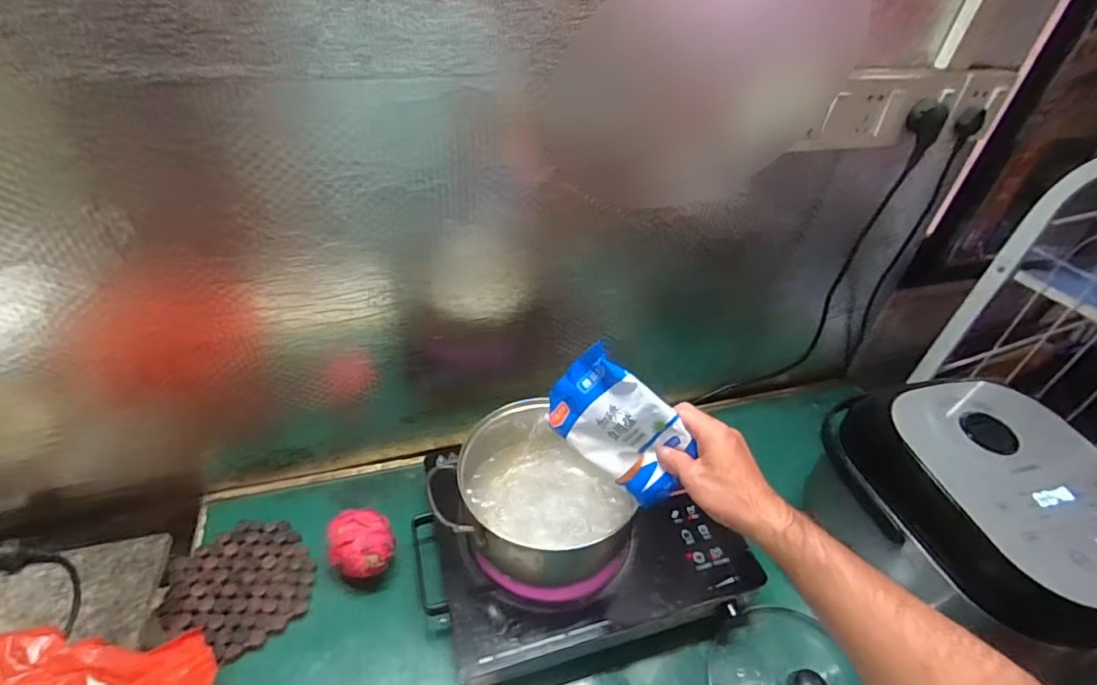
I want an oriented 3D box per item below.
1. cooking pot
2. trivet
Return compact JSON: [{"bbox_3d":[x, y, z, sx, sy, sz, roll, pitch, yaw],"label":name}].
[{"bbox_3d":[-0.017,0.191,0.687,0.208,0.139,0.219,4,39,-3],"label":"cooking pot"},{"bbox_3d":[-0.390,0.302,0.679,0.168,0.010,0.160,4,39,-3],"label":"trivet"}]

